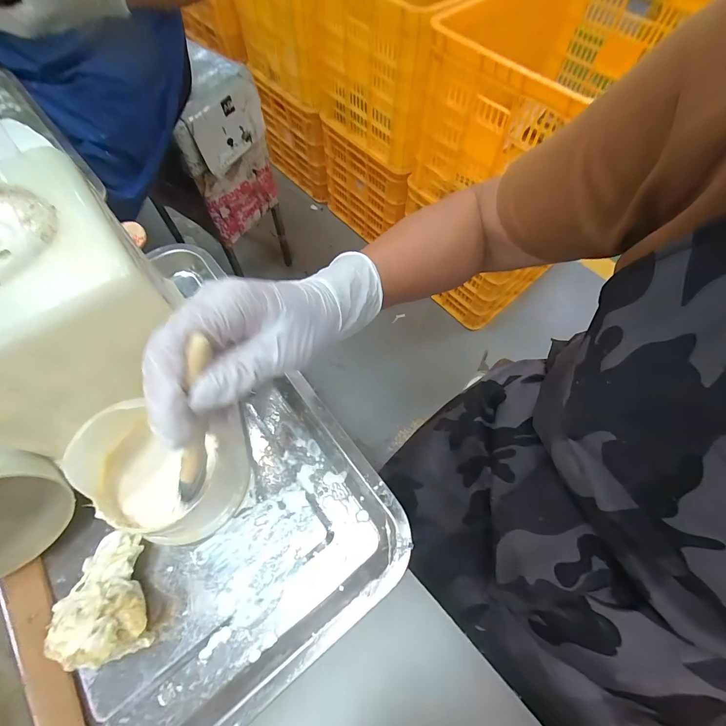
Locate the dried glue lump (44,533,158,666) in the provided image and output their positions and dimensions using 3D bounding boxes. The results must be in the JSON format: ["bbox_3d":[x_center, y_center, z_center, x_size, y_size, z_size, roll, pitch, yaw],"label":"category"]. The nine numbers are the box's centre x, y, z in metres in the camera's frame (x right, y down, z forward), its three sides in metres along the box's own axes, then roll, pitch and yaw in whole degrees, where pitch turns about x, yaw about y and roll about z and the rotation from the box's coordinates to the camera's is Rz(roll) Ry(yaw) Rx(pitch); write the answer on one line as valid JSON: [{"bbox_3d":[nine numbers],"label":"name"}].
[{"bbox_3d":[-0.178,0.161,0.242,0.056,0.037,0.075,-17,64,-9],"label":"dried glue lump"}]

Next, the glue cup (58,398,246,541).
[{"bbox_3d":[-0.138,0.077,0.256,0.091,0.089,0.089,0,62,0],"label":"glue cup"}]

